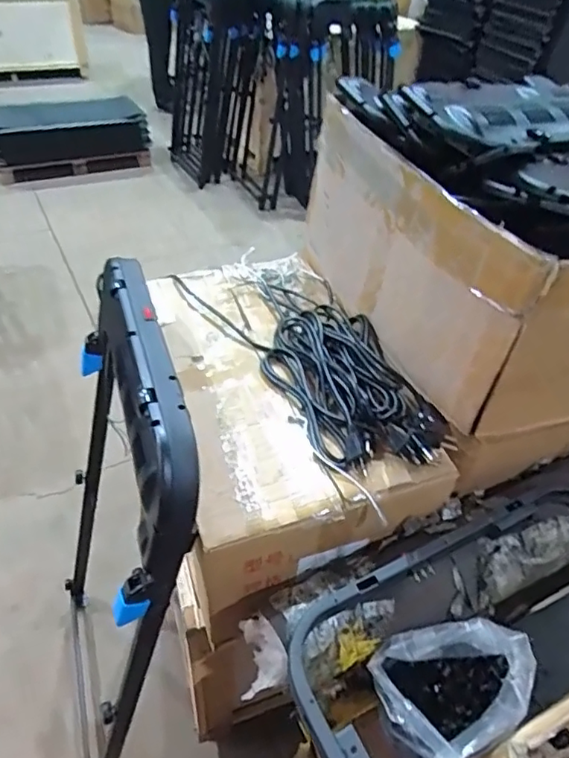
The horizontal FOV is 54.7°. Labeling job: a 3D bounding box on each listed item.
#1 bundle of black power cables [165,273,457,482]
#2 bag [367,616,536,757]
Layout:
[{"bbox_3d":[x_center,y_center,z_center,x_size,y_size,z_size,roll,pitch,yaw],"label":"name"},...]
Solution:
[{"bbox_3d":[0.041,-0.055,0.841,0.214,0.062,0.519,-19,48,-24],"label":"bundle of black power cables"},{"bbox_3d":[0.199,0.401,0.676,0.184,0.173,0.129,-6,44,-12],"label":"bag"}]

